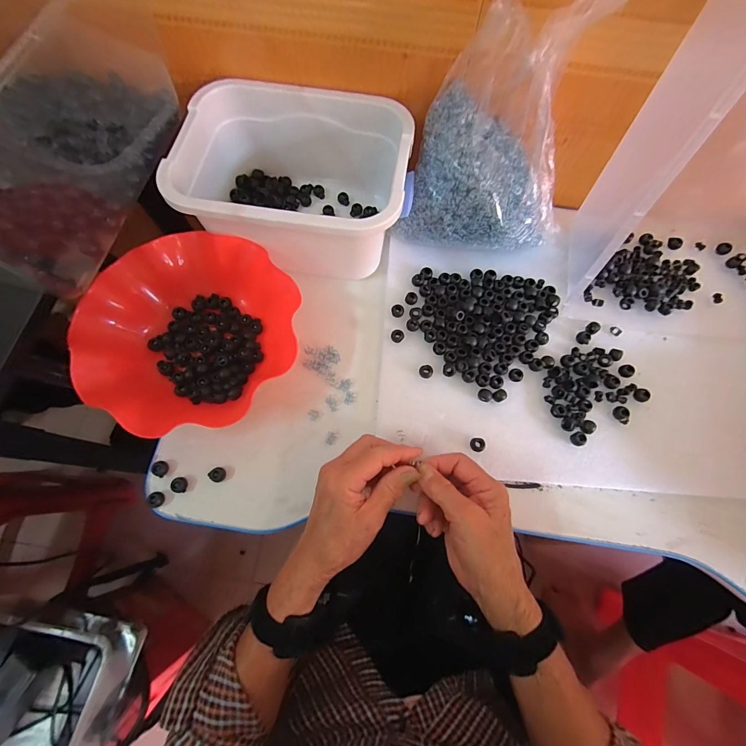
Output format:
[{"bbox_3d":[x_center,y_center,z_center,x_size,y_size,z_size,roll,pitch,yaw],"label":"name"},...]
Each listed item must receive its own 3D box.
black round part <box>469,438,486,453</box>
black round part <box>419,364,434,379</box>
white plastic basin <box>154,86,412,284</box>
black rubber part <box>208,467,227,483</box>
[{"bbox_3d":[0.112,0.077,0.378,0.016,0.011,0.015,0,76,-1],"label":"black round part"},{"bbox_3d":[0.061,-0.002,0.403,0.015,0.005,0.016,0,76,-1],"label":"black round part"},{"bbox_3d":[-0.088,-0.219,0.427,0.247,0.124,0.185,8,73,1],"label":"white plastic basin"},{"bbox_3d":[-0.165,0.108,0.373,0.015,0.014,0.016,0,76,-1],"label":"black rubber part"}]

